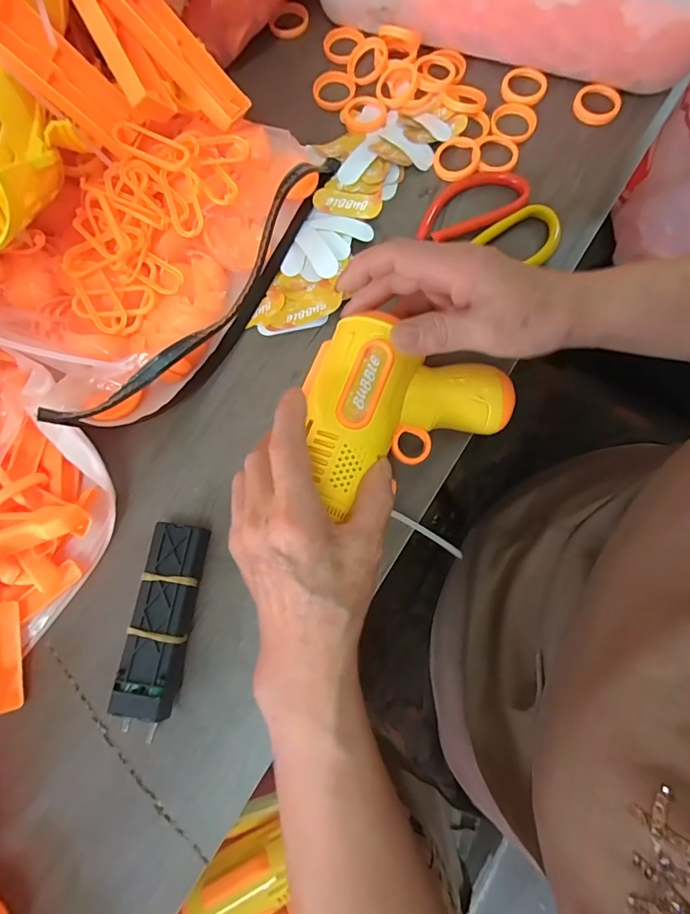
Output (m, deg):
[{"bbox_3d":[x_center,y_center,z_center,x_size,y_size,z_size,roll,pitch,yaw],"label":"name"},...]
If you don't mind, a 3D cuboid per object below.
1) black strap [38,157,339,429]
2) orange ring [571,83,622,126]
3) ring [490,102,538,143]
[{"bbox_3d":[-0.080,-0.120,0.303,0.046,0.050,0.276,31,80,9],"label":"black strap"},{"bbox_3d":[0.201,-0.281,0.358,0.035,0.010,0.035,-1,77,2],"label":"orange ring"},{"bbox_3d":[0.134,-0.267,0.355,0.035,0.004,0.035,-1,77,2],"label":"ring"}]

